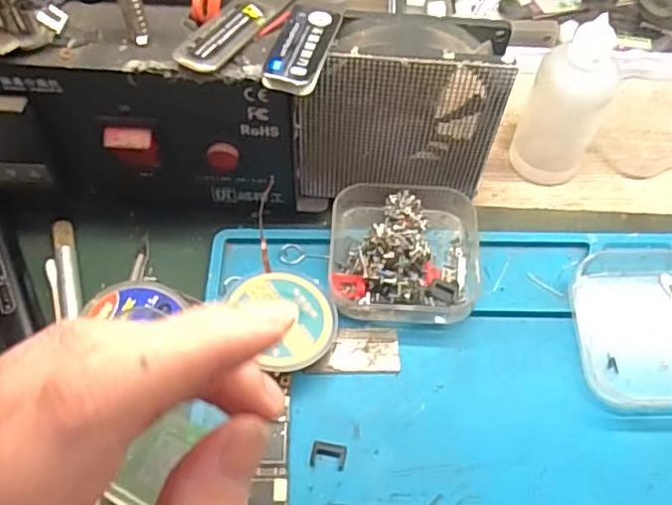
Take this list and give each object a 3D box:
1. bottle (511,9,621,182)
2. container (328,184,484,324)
[{"bbox_3d":[0.106,-0.068,0.283,0.034,0.078,0.037,22,60,14],"label":"bottle"},{"bbox_3d":[0.030,-0.001,0.268,0.062,0.023,0.061,2,57,2],"label":"container"}]

